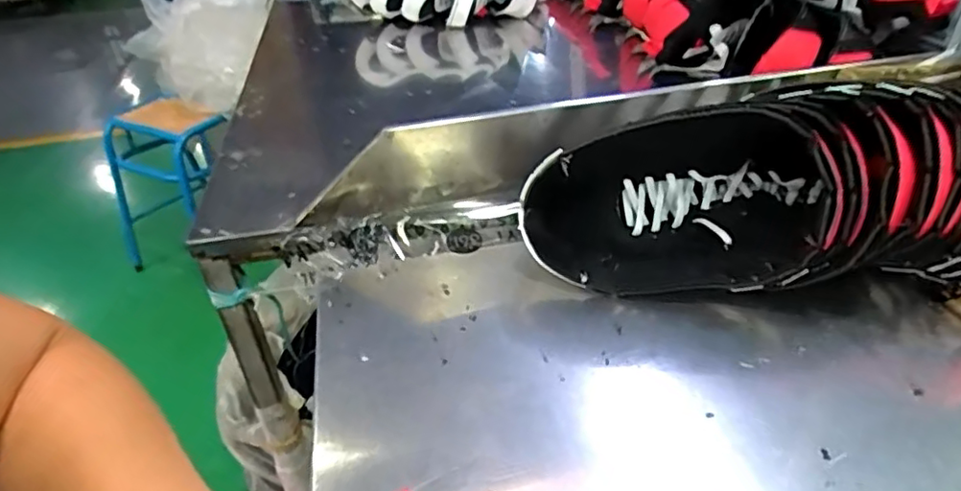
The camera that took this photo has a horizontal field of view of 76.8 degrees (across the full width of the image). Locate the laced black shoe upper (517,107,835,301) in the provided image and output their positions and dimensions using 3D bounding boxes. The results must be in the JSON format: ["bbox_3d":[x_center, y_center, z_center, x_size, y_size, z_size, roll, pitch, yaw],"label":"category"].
[{"bbox_3d":[0.160,-0.044,0.504,0.247,0.138,0.114,3,36,10],"label":"laced black shoe upper"}]

